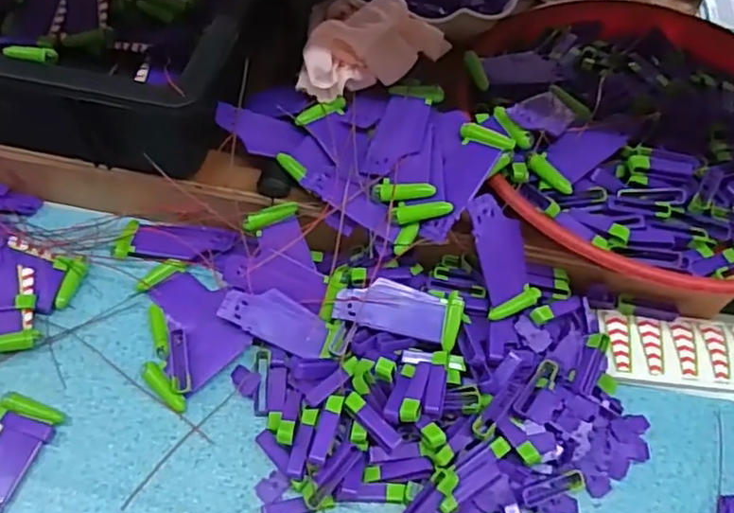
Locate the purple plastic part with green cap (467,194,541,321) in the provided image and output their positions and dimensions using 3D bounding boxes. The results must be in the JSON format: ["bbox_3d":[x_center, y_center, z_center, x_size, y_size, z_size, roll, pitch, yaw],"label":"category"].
[{"bbox_3d":[0.096,-0.001,0.441,0.039,0.088,0.005,-24,17,-16],"label":"purple plastic part with green cap"}]

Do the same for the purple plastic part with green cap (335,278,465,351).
[{"bbox_3d":[0.023,0.037,0.446,0.089,0.006,0.037,16,81,5],"label":"purple plastic part with green cap"}]

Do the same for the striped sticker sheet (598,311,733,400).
[{"bbox_3d":[0.275,0.080,0.469,0.194,0.013,0.063,5,57,1],"label":"striped sticker sheet"}]

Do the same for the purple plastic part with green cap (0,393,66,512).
[{"bbox_3d":[-0.237,0.133,0.395,0.041,0.012,0.090,17,56,7],"label":"purple plastic part with green cap"}]

